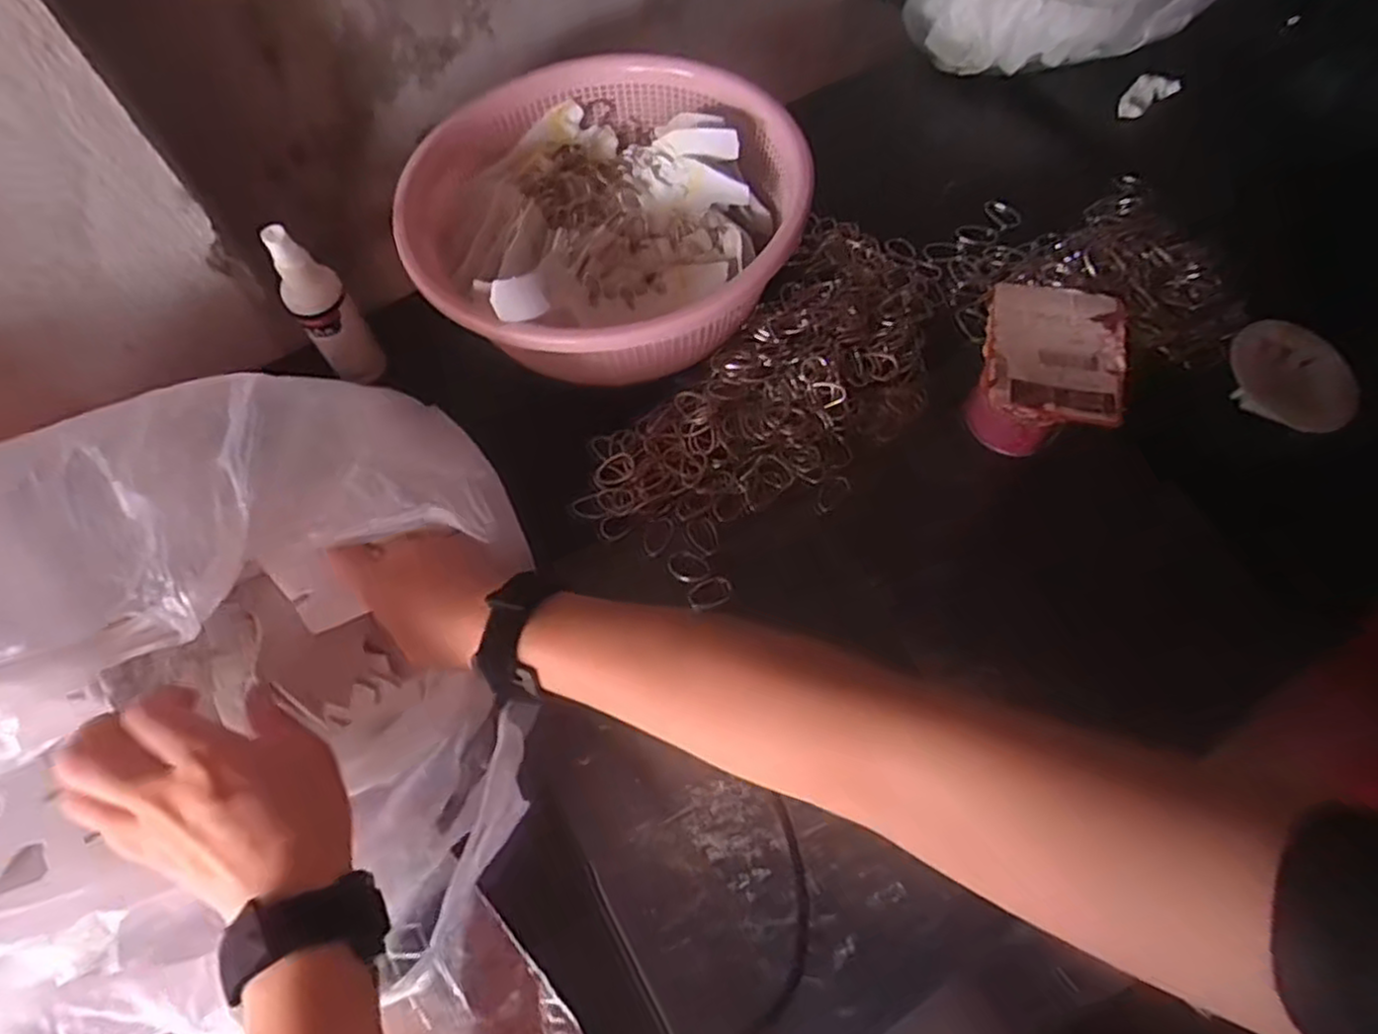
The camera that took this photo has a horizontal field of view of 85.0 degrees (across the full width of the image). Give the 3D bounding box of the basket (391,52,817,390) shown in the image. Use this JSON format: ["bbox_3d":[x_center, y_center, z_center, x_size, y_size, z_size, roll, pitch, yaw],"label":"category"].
[{"bbox_3d":[-0.063,-0.225,0.550,0.275,0.100,0.262,-1,63,2],"label":"basket"}]

